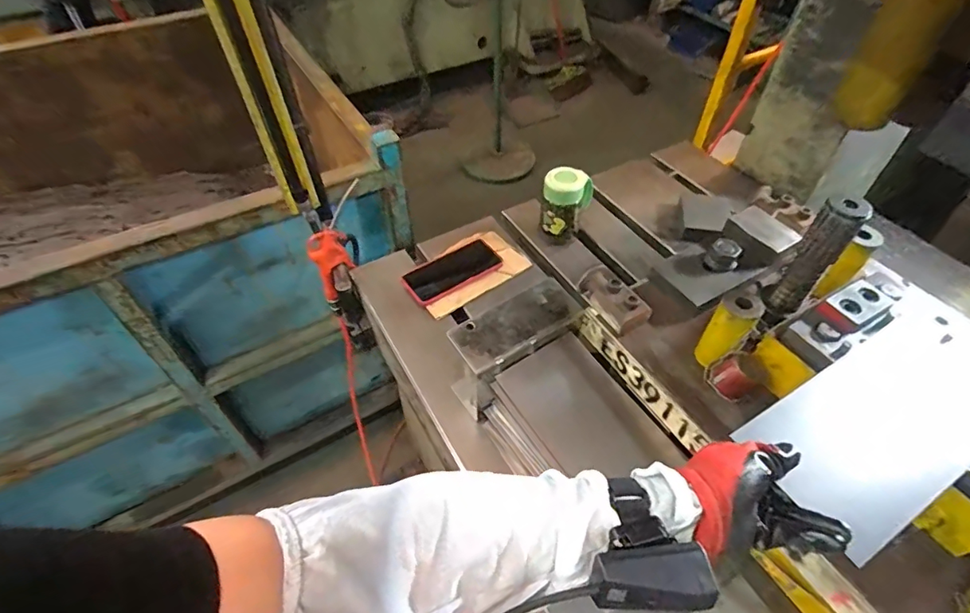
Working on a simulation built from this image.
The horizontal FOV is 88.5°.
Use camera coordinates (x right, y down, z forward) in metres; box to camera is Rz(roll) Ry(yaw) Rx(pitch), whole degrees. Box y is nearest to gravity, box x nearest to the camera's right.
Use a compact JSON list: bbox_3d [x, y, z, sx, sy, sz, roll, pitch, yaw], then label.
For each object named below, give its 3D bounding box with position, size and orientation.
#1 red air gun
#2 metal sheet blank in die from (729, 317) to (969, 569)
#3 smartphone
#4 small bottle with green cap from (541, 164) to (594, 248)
[{"bbox_3d":[-0.246,-0.092,0.853,0.095,0.245,0.034,-36,58,-27],"label":"red air gun"},{"bbox_3d":[0.351,0.101,0.437,0.245,0.009,0.121,-24,52,-18],"label":"metal sheet blank in die"},{"bbox_3d":[-0.056,-0.060,0.833,0.156,0.013,0.083,-32,58,-17],"label":"smartphone"},{"bbox_3d":[0.139,-0.175,0.857,0.076,0.126,0.071,11,50,10],"label":"small bottle with green cap"}]

